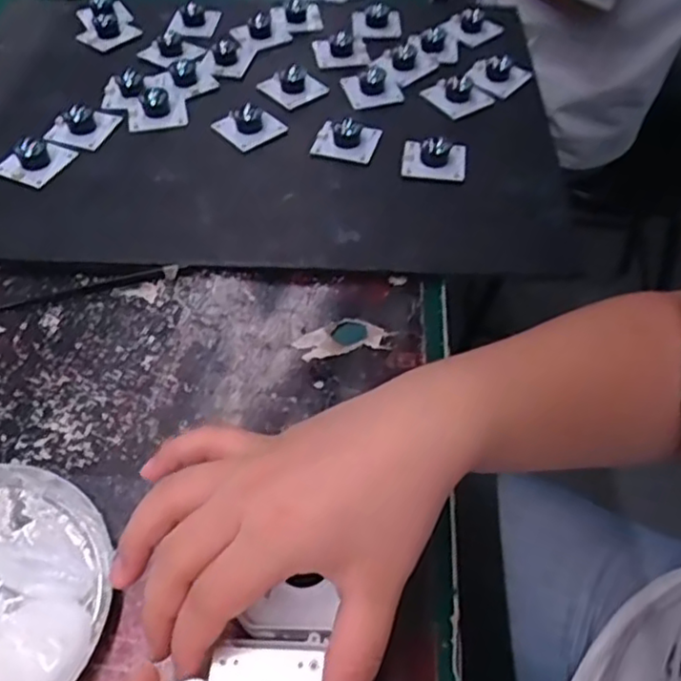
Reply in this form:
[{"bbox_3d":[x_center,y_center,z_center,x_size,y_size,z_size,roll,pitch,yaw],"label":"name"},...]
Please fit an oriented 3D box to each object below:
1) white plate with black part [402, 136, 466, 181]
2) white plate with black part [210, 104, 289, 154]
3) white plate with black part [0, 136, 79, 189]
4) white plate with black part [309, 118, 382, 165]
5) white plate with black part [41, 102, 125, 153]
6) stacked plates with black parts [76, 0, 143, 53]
[{"bbox_3d":[0.067,-0.132,0.476,0.044,0.020,0.031,6,52,4],"label":"white plate with black part"},{"bbox_3d":[-0.069,-0.166,0.504,0.040,0.018,0.039,-34,59,-24],"label":"white plate with black part"},{"bbox_3d":[-0.218,-0.133,0.475,0.040,0.019,0.046,20,54,15],"label":"white plate with black part"},{"bbox_3d":[0.004,-0.150,0.489,0.046,0.019,0.035,16,53,12],"label":"white plate with black part"},{"bbox_3d":[-0.196,-0.168,0.499,0.043,0.022,0.044,10,52,8],"label":"white plate with black part"},{"bbox_3d":[-0.211,-0.287,0.600,0.051,0.017,0.082,-18,54,-14],"label":"stacked plates with black parts"}]

